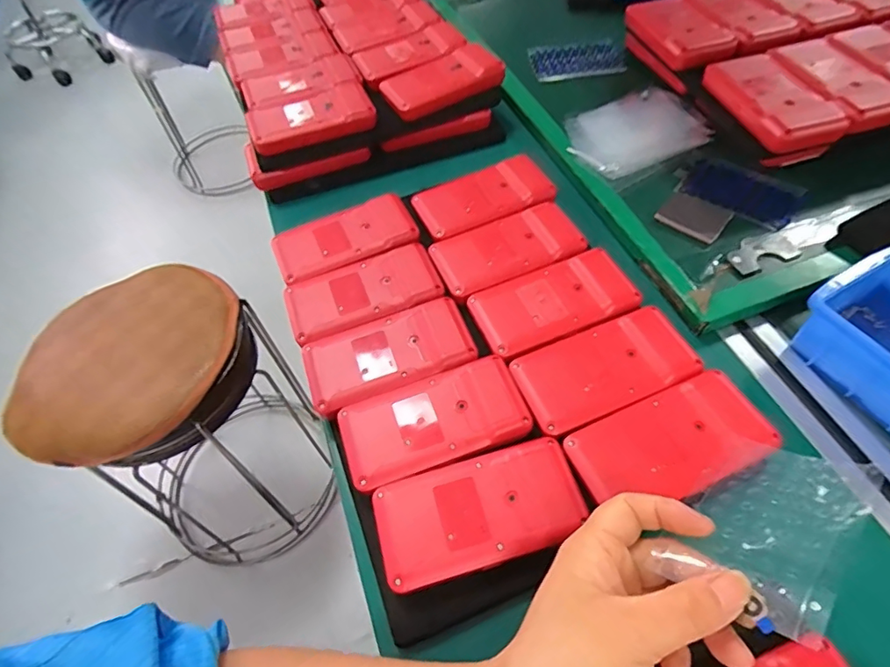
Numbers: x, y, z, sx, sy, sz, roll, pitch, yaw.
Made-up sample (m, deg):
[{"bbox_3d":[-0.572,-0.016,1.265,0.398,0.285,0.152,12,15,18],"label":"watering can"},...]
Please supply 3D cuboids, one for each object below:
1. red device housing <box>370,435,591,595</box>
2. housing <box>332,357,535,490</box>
[{"bbox_3d":[0.019,0.104,0.306,0.119,0.013,0.062,-15,55,-6],"label":"red device housing"},{"bbox_3d":[-0.008,0.057,0.343,0.119,0.013,0.063,-18,56,-8],"label":"housing"}]

